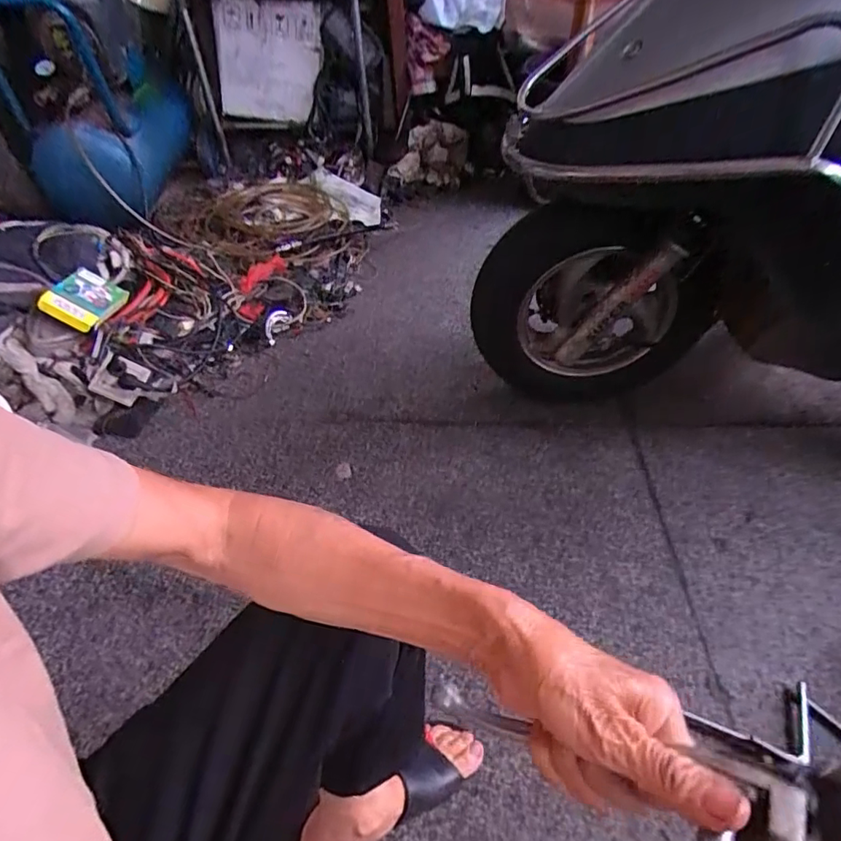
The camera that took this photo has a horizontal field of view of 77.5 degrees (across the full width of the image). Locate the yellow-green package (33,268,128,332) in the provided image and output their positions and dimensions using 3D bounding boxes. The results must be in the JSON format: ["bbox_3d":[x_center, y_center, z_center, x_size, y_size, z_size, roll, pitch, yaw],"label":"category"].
[{"bbox_3d":[-0.722,-0.263,1.119,0.128,0.024,0.140,24,47,-11],"label":"yellow-green package"}]

